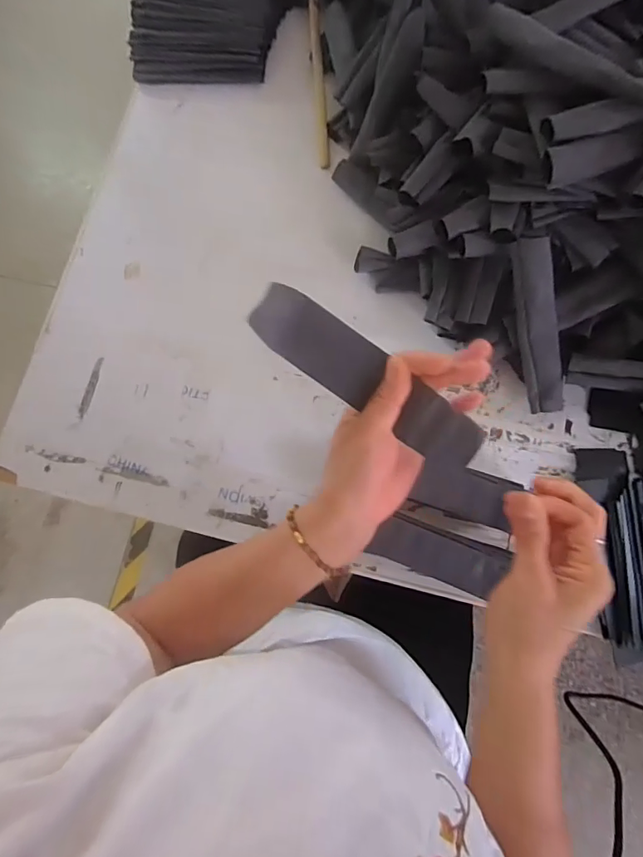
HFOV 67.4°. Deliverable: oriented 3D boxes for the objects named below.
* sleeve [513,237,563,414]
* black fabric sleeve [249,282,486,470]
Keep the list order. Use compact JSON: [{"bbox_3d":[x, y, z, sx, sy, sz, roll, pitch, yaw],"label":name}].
[{"bbox_3d":[0.238,-0.109,0.527,0.039,0.009,0.187,-8,103,15],"label":"sleeve"},{"bbox_3d":[0.032,-0.033,0.335,0.178,0.011,0.041,36,104,-4],"label":"black fabric sleeve"}]

